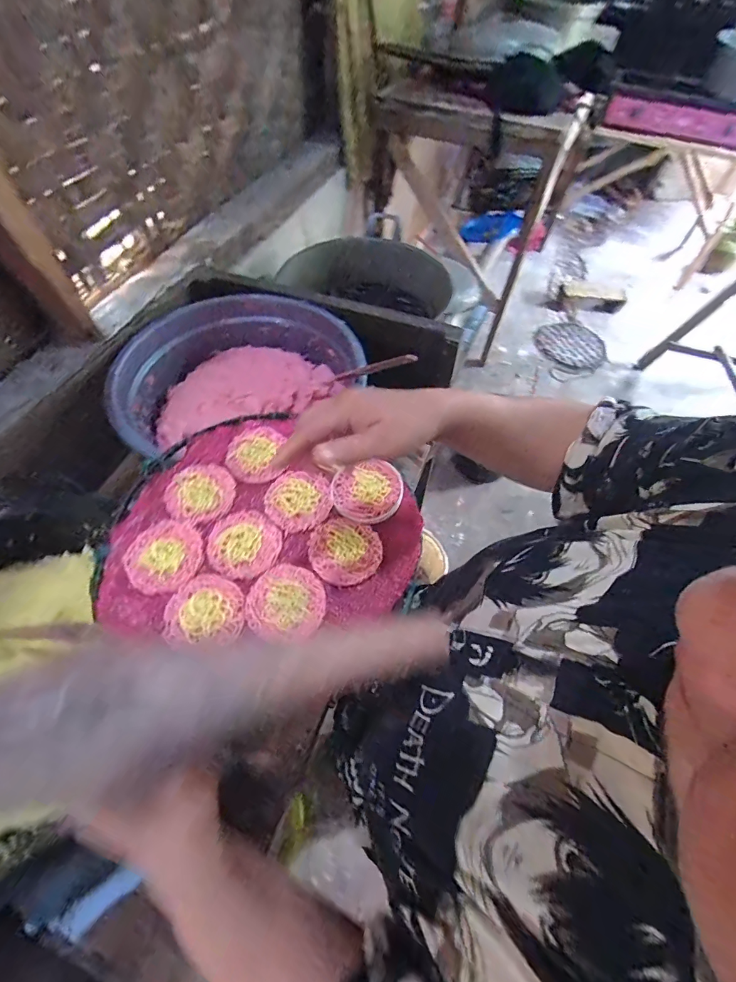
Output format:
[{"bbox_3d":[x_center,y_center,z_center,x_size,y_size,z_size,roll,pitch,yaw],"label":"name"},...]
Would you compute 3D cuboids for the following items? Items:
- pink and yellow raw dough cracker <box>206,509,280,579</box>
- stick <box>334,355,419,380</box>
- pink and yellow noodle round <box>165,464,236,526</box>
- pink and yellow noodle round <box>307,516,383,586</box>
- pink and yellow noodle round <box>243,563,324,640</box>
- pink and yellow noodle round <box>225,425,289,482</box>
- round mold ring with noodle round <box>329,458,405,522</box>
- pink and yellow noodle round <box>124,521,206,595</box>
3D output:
[{"bbox_3d":[-0.140,0.057,0.440,0.077,0.004,0.081,1,60,-1],"label":"pink and yellow raw dough cracker"},{"bbox_3d":[0.006,-0.190,0.609,0.180,0.015,0.016,4,50,48],"label":"stick"},{"bbox_3d":[-0.201,0.001,0.470,0.076,0.004,0.081,1,60,-1],"label":"pink and yellow noodle round"},{"bbox_3d":[-0.026,0.066,0.438,0.081,0.008,0.076,1,60,-1],"label":"pink and yellow noodle round"},{"bbox_3d":[-0.085,0.114,0.405,0.079,0.011,0.076,1,60,-1],"label":"pink and yellow noodle round"},{"bbox_3d":[-0.145,-0.051,0.503,0.069,0.013,0.086,-4,61,-4],"label":"pink and yellow noodle round"},{"bbox_3d":[0.000,0.000,0.473,0.087,0.013,0.074,-13,62,-9],"label":"round mold ring with noodle round"},{"bbox_3d":[-0.224,0.070,0.429,0.080,0.005,0.078,1,60,-1],"label":"pink and yellow noodle round"}]

